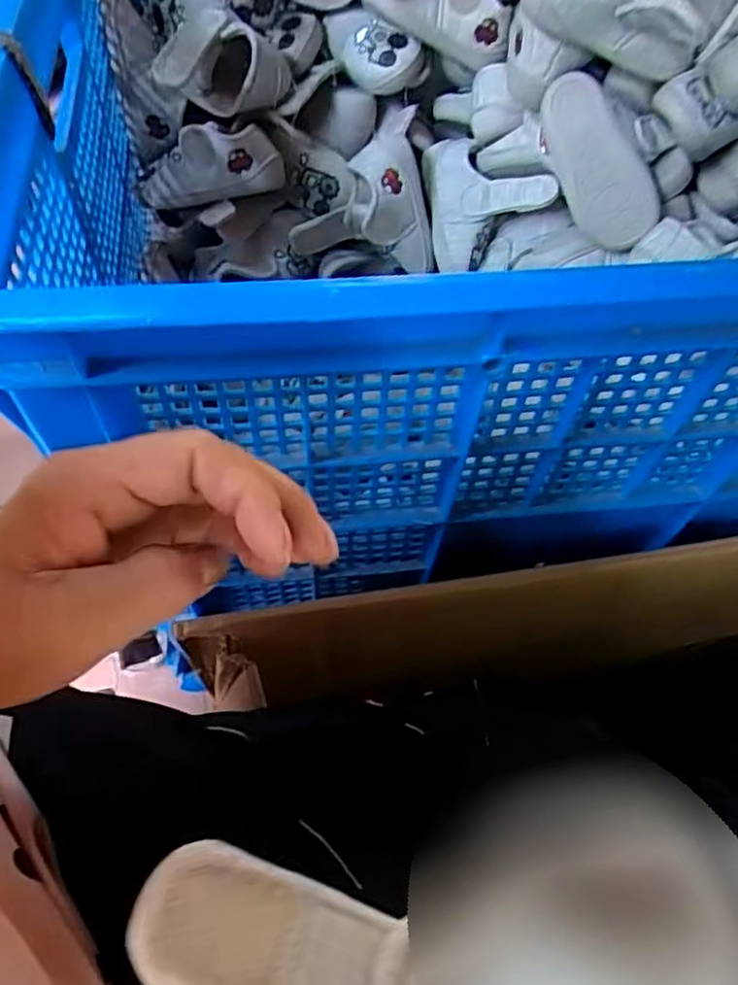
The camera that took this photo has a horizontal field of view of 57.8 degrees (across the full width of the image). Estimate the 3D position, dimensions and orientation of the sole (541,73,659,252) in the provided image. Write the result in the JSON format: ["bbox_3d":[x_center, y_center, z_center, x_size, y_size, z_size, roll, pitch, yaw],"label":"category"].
[{"bbox_3d":[0.205,-0.292,0.600,0.066,0.157,0.035,-27,32,26],"label":"sole"}]

